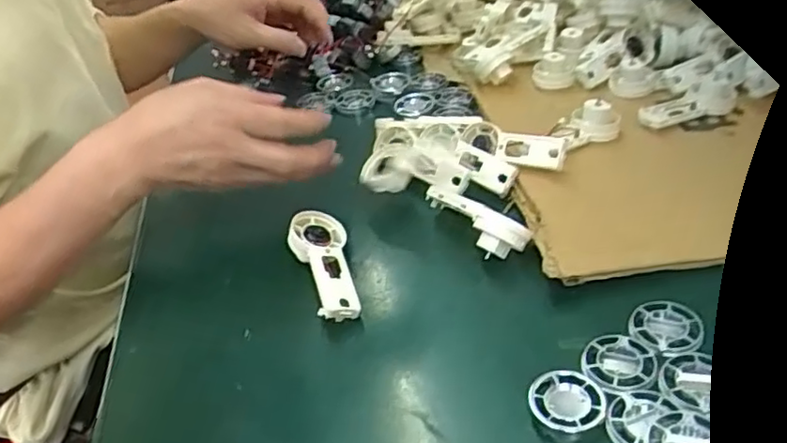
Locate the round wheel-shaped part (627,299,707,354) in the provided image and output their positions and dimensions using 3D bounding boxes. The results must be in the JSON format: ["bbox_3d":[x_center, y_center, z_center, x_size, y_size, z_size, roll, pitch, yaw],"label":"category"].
[{"bbox_3d":[0.154,0.059,0.378,0.037,0.006,0.038,-5,37,4],"label":"round wheel-shaped part"}]

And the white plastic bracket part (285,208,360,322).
[{"bbox_3d":[-0.046,0.026,0.449,0.038,0.026,0.093,-15,37,-10],"label":"white plastic bracket part"}]

